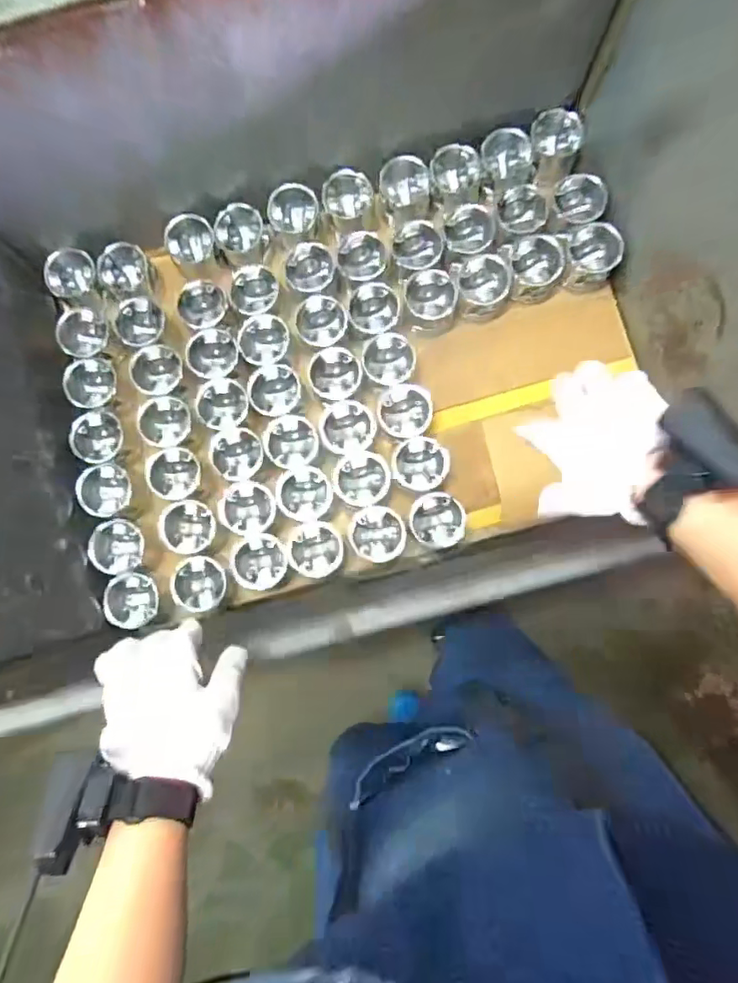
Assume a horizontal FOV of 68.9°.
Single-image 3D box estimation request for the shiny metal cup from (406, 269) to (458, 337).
[{"bbox_3d":[0.117,-0.350,1.007,0.098,0.101,0.100,0,87,3],"label":"shiny metal cup"}]

